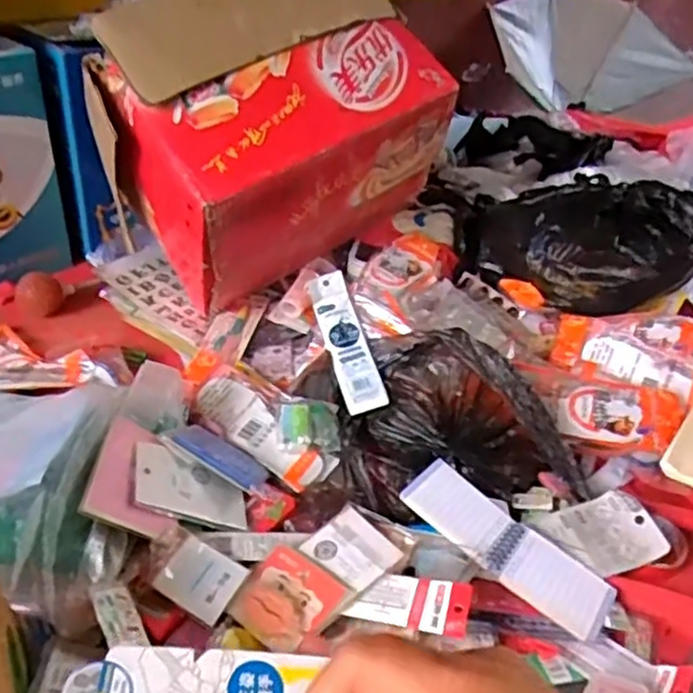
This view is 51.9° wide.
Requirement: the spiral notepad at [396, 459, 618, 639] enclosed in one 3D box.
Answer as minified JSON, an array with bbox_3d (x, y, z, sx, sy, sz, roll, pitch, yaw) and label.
[{"bbox_3d":[0.154,0.189,0.682,0.208,0.010,0.082,33,36,19],"label":"spiral notepad"}]

